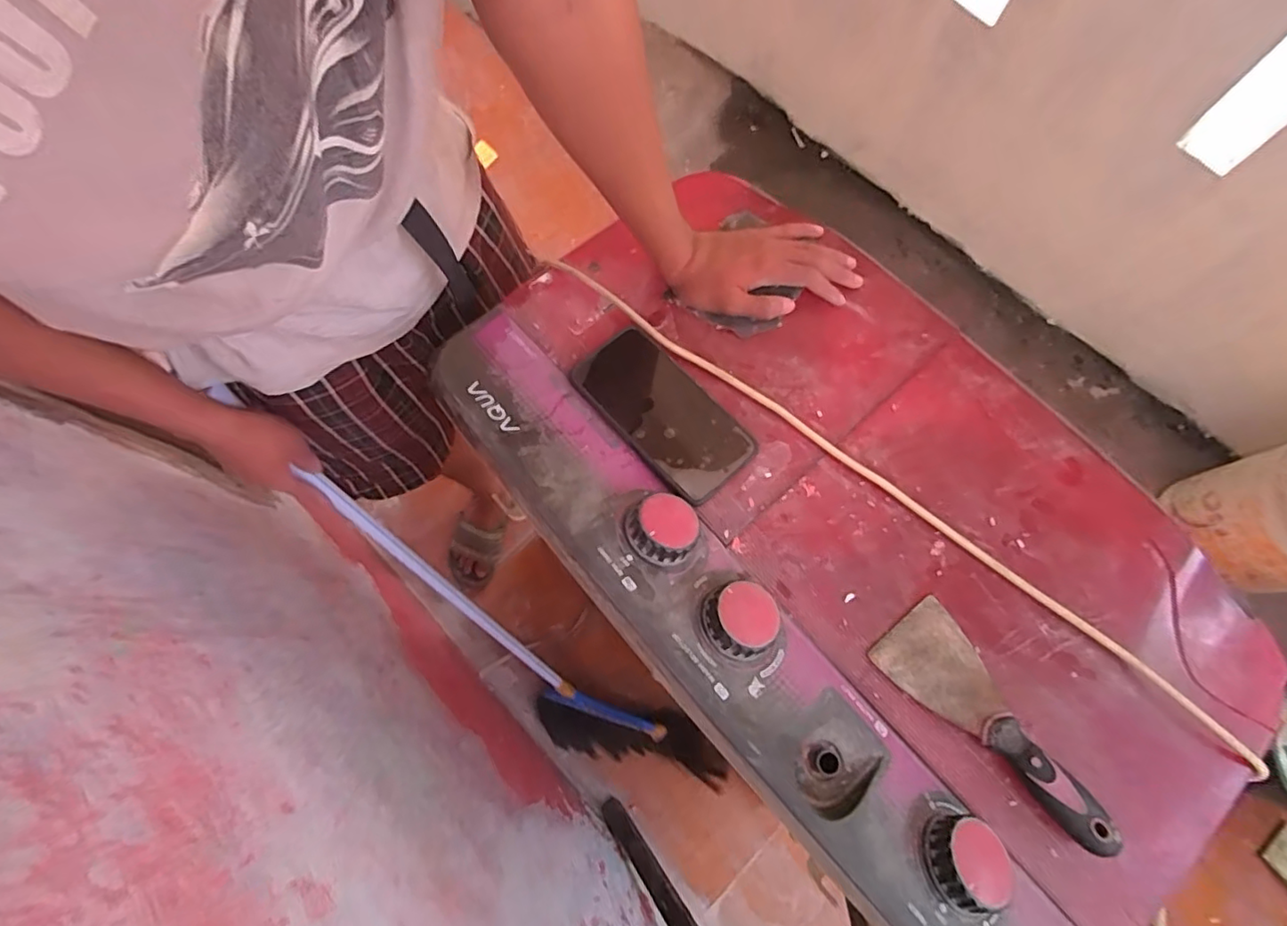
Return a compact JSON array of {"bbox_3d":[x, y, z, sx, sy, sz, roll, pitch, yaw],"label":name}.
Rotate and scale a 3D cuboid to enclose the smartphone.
[{"bbox_3d":[0.014,-0.048,0.523,0.081,0.011,0.173,-39,70,-13],"label":"smartphone"}]

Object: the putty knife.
[{"bbox_3d":[0.261,0.197,0.440,0.066,0.024,0.191,-37,76,-10],"label":"putty knife"}]

